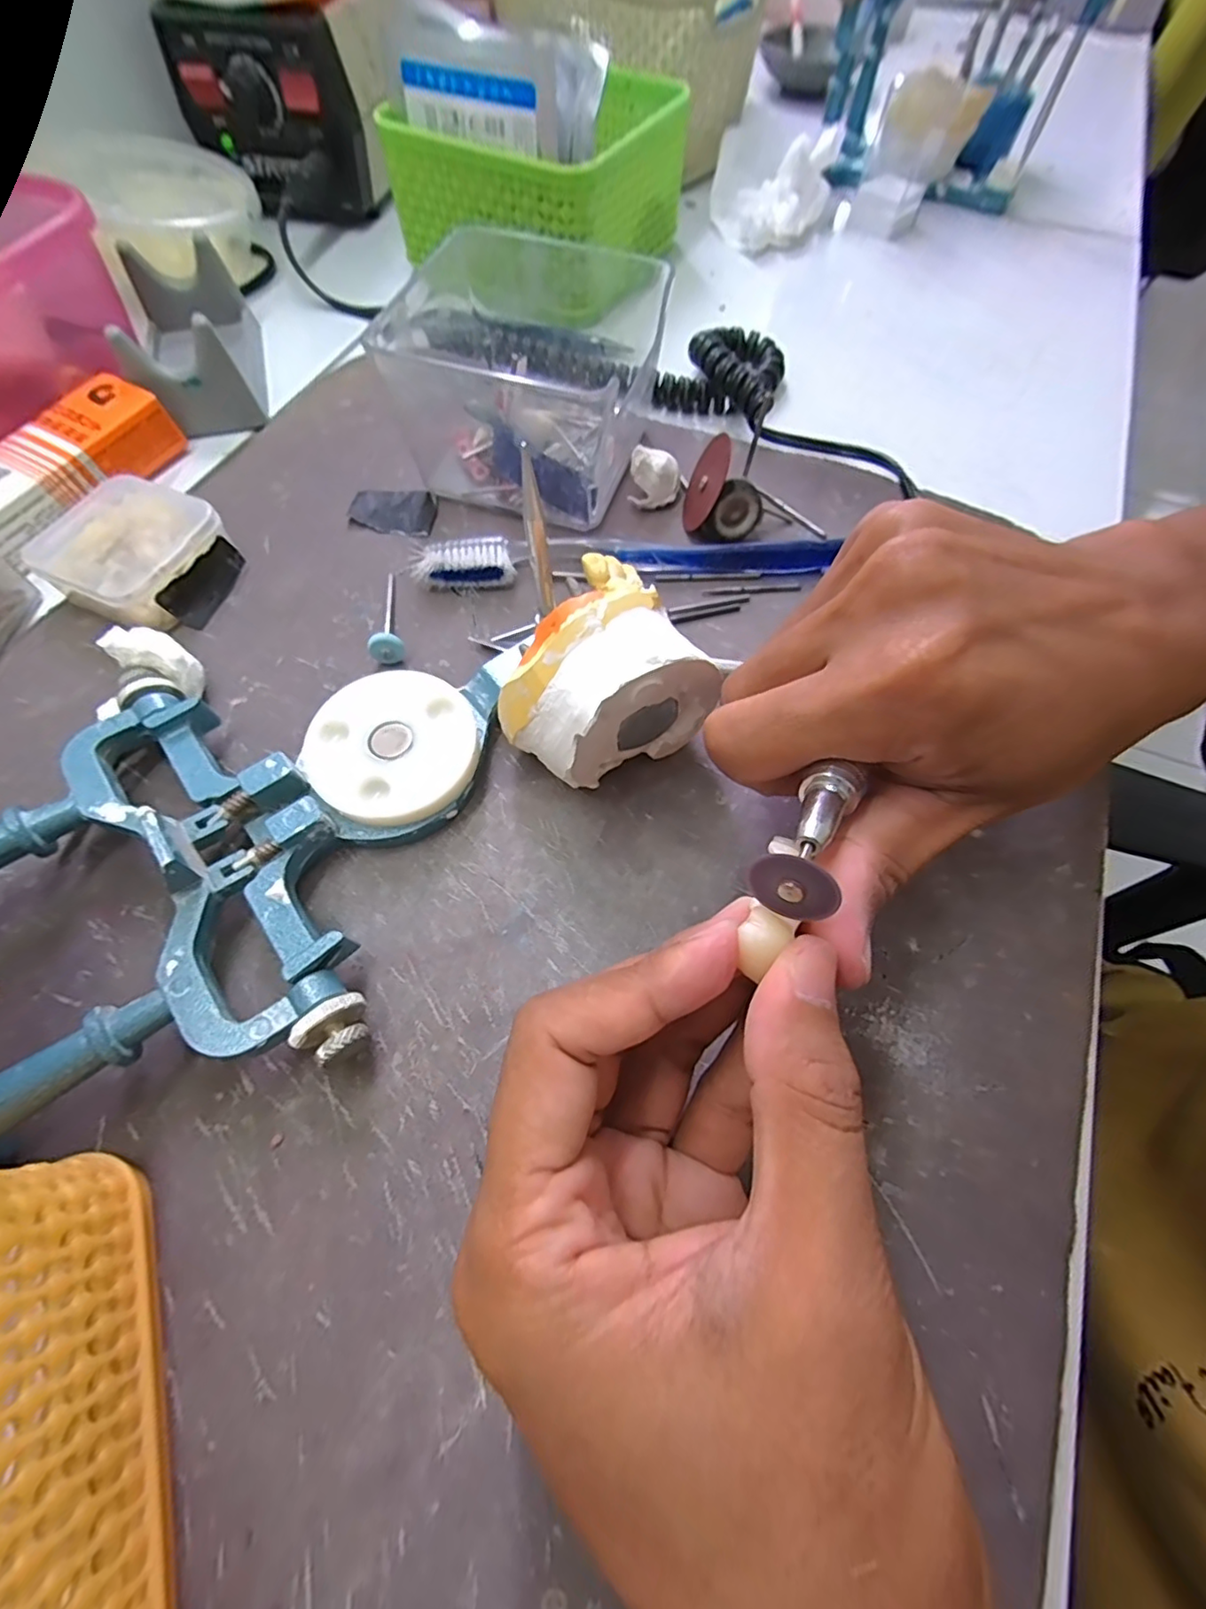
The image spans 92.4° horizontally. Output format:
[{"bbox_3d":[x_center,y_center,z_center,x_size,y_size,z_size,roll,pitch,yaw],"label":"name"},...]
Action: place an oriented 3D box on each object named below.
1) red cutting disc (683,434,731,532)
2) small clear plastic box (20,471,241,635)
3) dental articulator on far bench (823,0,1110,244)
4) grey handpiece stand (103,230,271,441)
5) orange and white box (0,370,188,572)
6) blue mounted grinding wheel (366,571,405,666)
[{"bbox_3d":[0.043,-0.136,0.245,0.004,0.032,0.036,12,70,-23],"label":"red cutting disc"},{"bbox_3d":[-0.183,-0.098,0.230,0.063,0.020,0.058,28,67,12],"label":"small clear plastic box"},{"bbox_3d":[0.221,-0.472,0.371,0.138,0.094,0.175,19,66,8],"label":"dental articulator on far bench"},{"bbox_3d":[-0.202,-0.231,0.285,0.053,0.038,0.098,-19,67,-10],"label":"grey handpiece stand"},{"bbox_3d":[-0.232,-0.143,0.247,0.035,0.025,0.096,24,67,10],"label":"orange and white box"},{"bbox_3d":[-0.086,-0.076,0.226,0.012,0.012,0.046,-13,66,-7],"label":"blue mounted grinding wheel"}]

